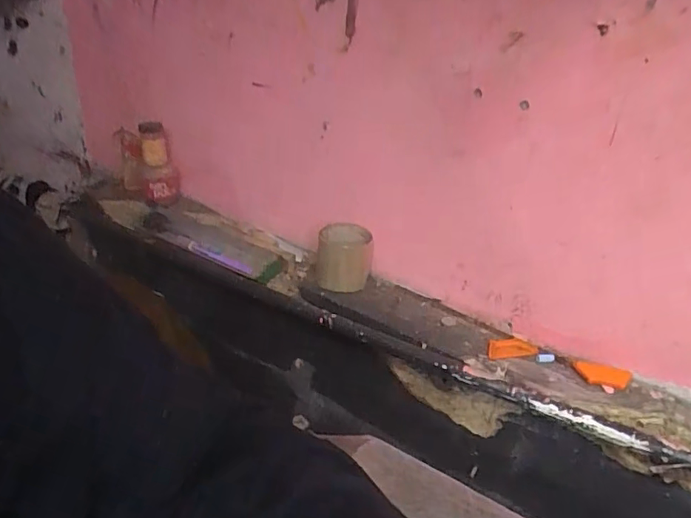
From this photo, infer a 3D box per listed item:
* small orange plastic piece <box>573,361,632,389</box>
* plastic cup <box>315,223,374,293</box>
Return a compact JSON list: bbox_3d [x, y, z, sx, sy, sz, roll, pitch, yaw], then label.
[{"bbox_3d":[0.342,0.157,0.694,0.068,0.008,0.032,14,58,18],"label":"small orange plastic piece"},{"bbox_3d":[-0.004,-0.003,0.890,0.088,0.099,0.088,2,26,-4],"label":"plastic cup"}]

